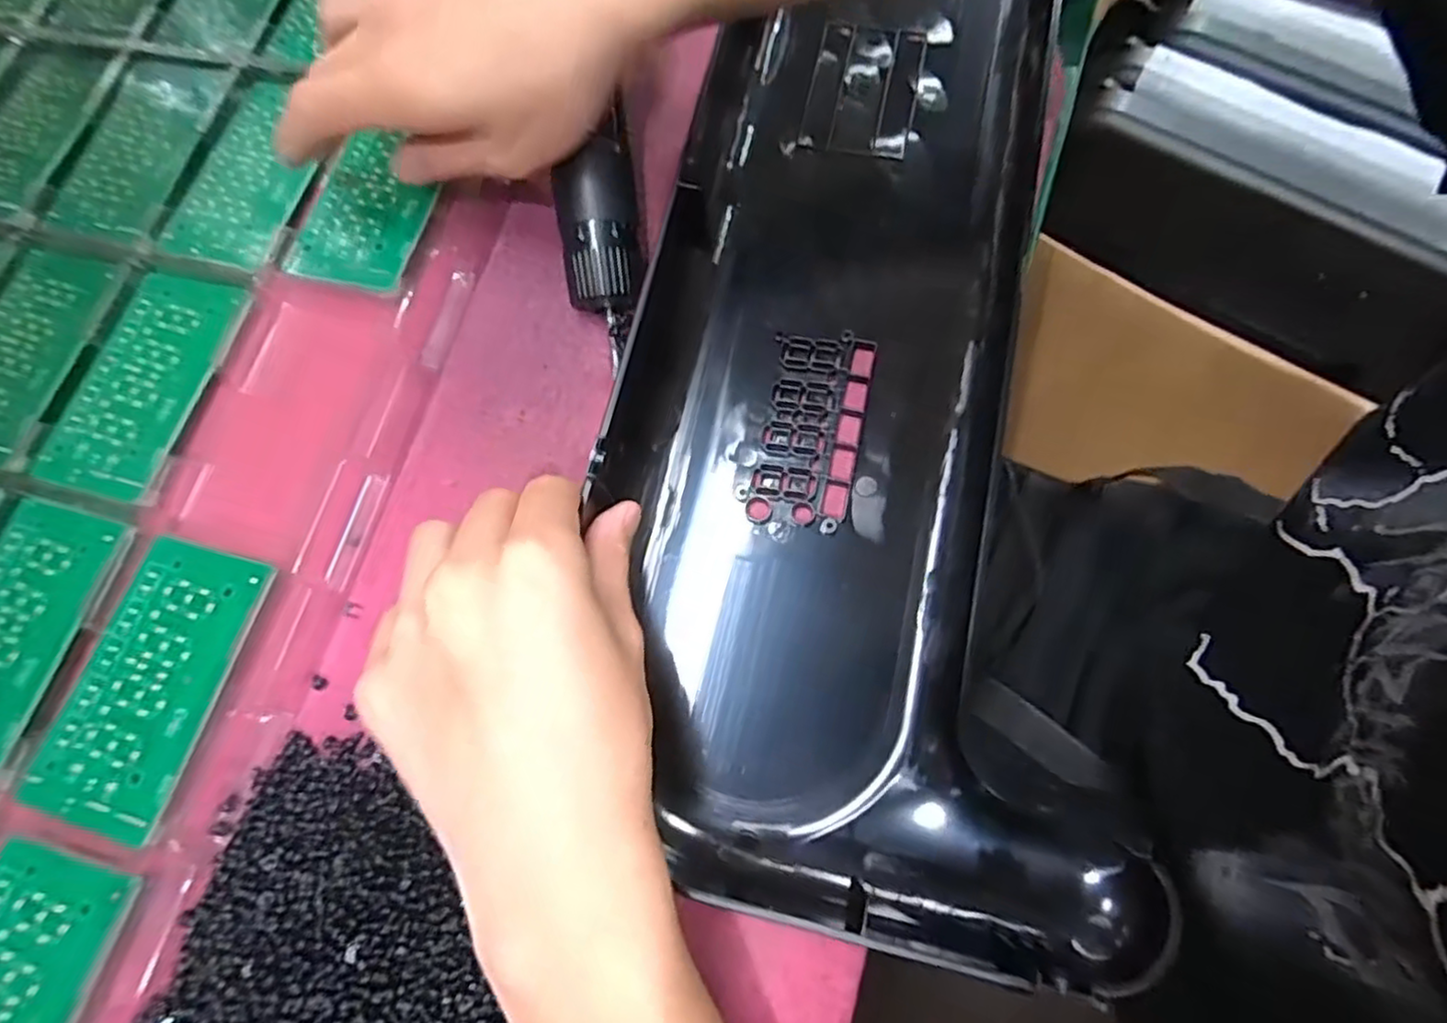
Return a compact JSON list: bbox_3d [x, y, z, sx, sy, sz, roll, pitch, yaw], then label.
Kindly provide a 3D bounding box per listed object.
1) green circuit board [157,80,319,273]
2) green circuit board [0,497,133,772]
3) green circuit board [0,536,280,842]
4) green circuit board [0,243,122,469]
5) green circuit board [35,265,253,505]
[{"bbox_3d":[-0.228,-0.167,0.343,0.059,0.004,0.105,13,75,7],"label":"green circuit board"},{"bbox_3d":[-0.286,0.048,0.279,0.059,0.005,0.104,15,76,7],"label":"green circuit board"},{"bbox_3d":[-0.219,0.064,0.269,0.057,0.005,0.104,15,76,7],"label":"green circuit board"},{"bbox_3d":[-0.324,-0.074,0.323,0.059,0.005,0.105,11,75,6],"label":"green circuit board"},{"bbox_3d":[-0.258,-0.059,0.312,0.057,0.005,0.106,12,75,7],"label":"green circuit board"}]

